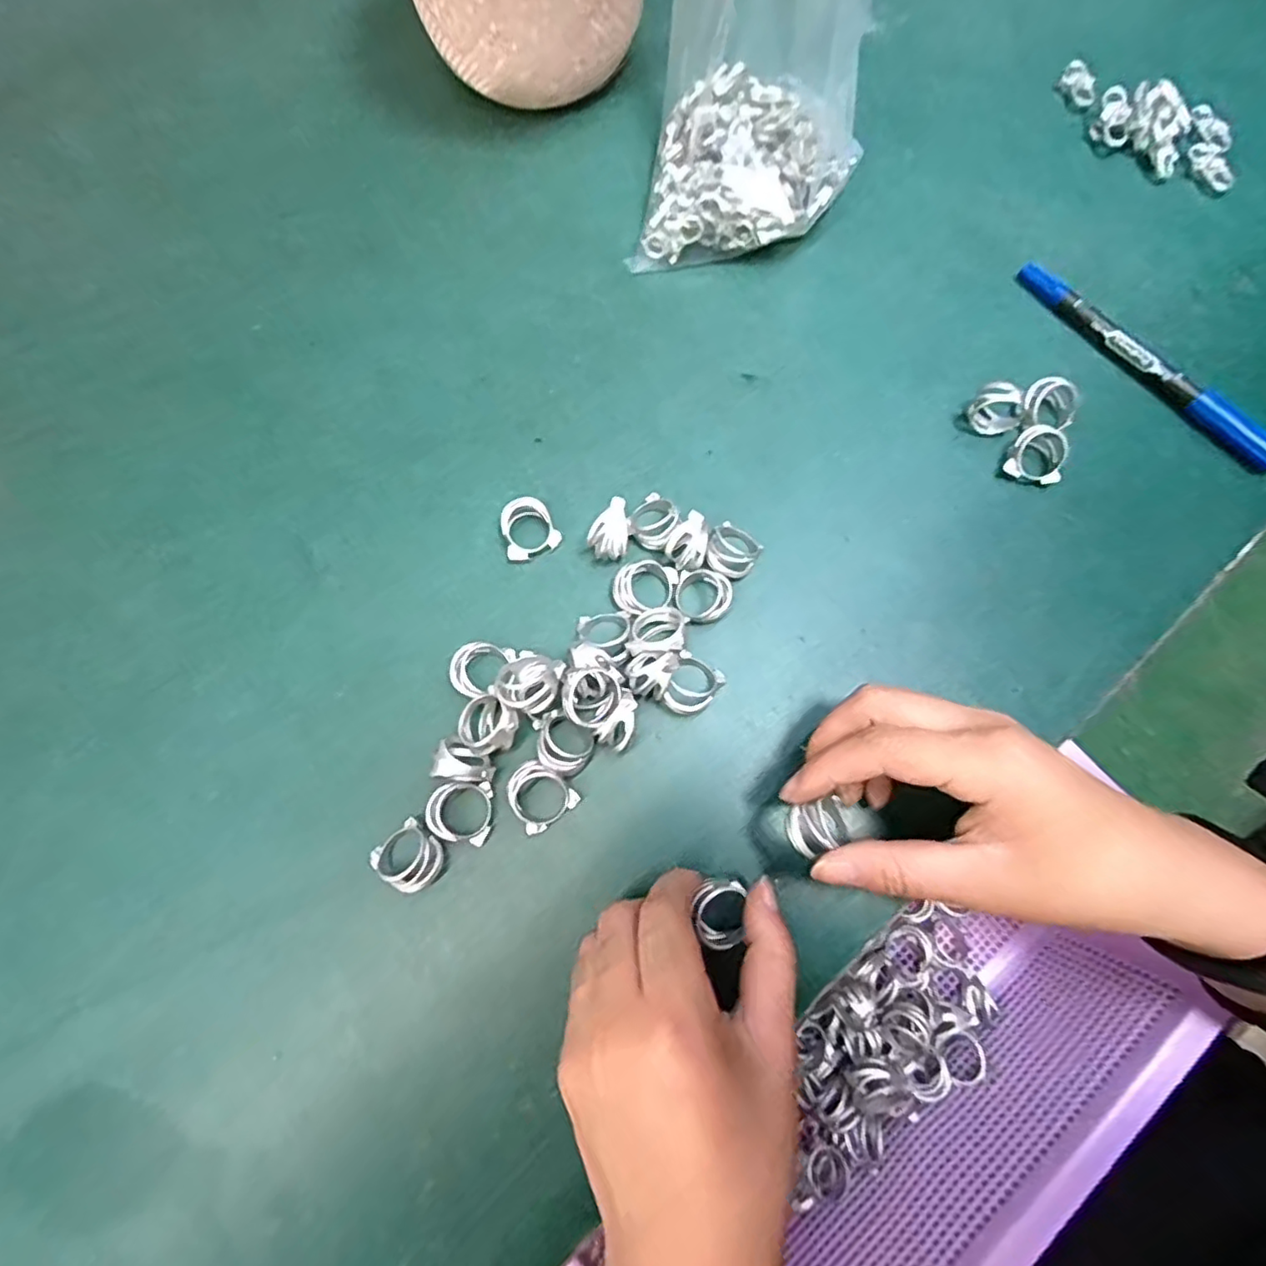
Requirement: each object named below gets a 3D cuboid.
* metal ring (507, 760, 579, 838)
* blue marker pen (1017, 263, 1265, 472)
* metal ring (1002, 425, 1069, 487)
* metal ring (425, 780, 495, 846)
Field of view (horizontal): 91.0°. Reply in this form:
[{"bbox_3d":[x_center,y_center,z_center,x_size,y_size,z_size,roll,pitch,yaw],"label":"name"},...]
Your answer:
[{"bbox_3d":[-0.037,0.063,0.244,0.023,0.012,0.025,0,75,0],"label":"metal ring"},{"bbox_3d":[0.240,-0.126,0.290,0.011,0.011,0.142,-42,79,-10],"label":"blue marker pen"},{"bbox_3d":[0.181,-0.079,0.277,0.023,0.016,0.022,0,75,0],"label":"metal ring"},{"bbox_3d":[-0.067,0.069,0.241,0.023,0.014,0.023,0,75,0],"label":"metal ring"}]

